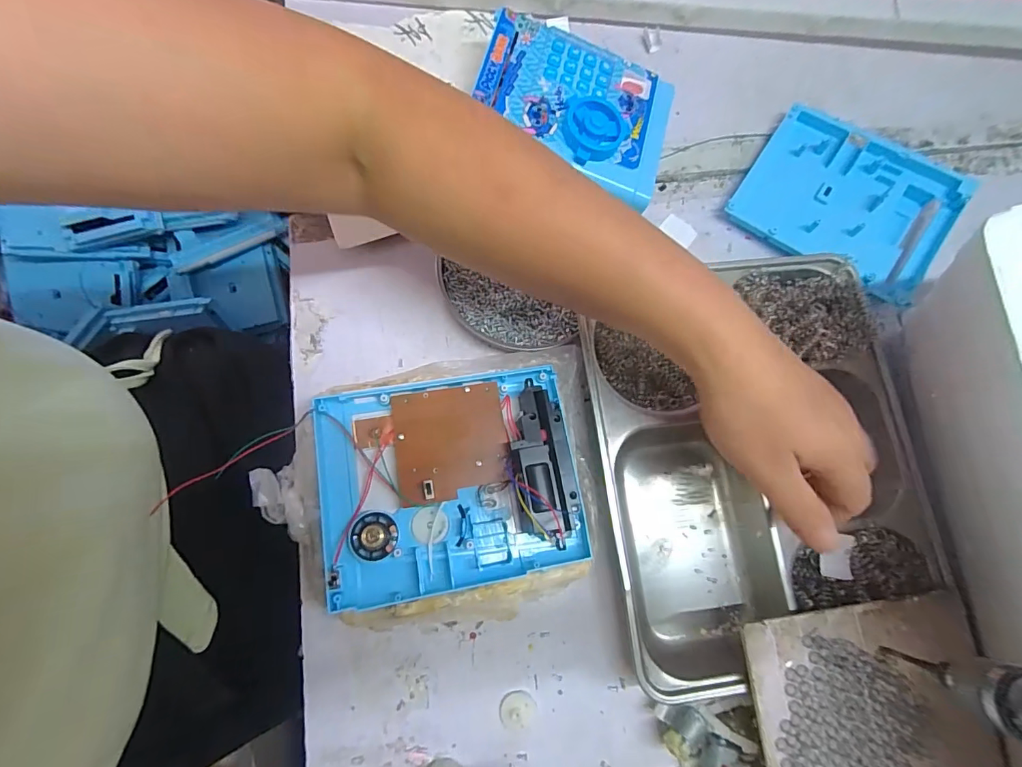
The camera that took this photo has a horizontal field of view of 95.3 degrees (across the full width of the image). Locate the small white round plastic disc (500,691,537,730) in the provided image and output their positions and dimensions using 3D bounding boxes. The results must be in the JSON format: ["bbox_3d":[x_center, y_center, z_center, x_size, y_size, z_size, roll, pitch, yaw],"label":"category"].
[{"bbox_3d":[0.005,0.216,0.307,0.023,0.007,0.022,0,77,-2],"label":"small white round plastic disc"}]

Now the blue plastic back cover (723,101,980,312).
[{"bbox_3d":[0.281,-0.154,0.392,0.158,0.025,0.127,35,78,6],"label":"blue plastic back cover"}]

